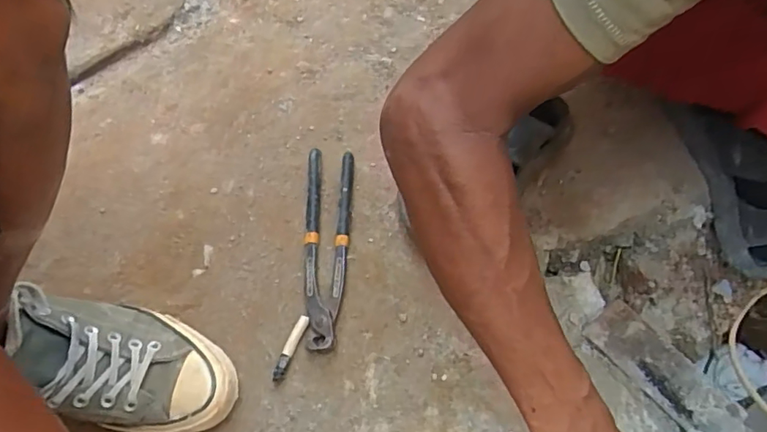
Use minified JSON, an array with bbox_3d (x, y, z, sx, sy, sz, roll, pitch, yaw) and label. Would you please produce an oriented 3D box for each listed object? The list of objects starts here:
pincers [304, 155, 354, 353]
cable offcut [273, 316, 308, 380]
[{"bbox_3d":[-0.060,0.030,0.553,0.049,0.021,0.213,2,63,-2],"label":"pincers"},{"bbox_3d":[-0.089,0.125,0.507,0.010,0.012,0.063,20,64,8],"label":"cable offcut"}]

